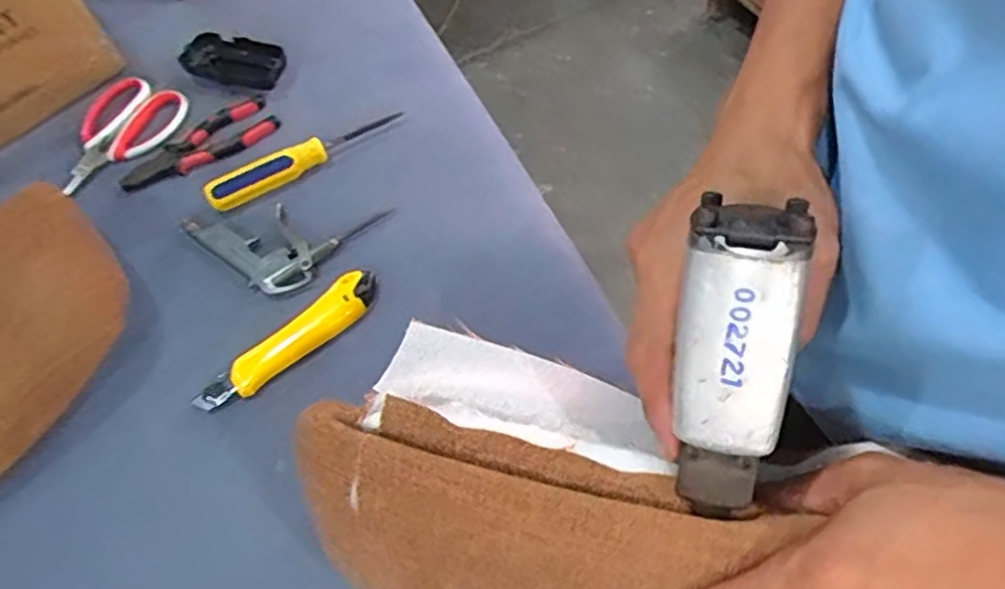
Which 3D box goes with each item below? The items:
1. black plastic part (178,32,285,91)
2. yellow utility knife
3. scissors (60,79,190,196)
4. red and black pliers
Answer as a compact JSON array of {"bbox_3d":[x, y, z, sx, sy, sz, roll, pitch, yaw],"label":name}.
[{"bbox_3d":[-0.281,-0.251,0.738,0.119,0.017,0.061,16,62,10],"label":"black plastic part"},{"bbox_3d":[-0.174,0.037,0.567,0.166,0.022,0.037,-35,66,-17],"label":"yellow utility knife"},{"bbox_3d":[-0.390,-0.162,0.703,0.101,0.022,0.147,26,64,15],"label":"scissors"},{"bbox_3d":[-0.298,-0.144,0.688,0.153,0.009,0.058,-33,65,-17],"label":"red and black pliers"}]

